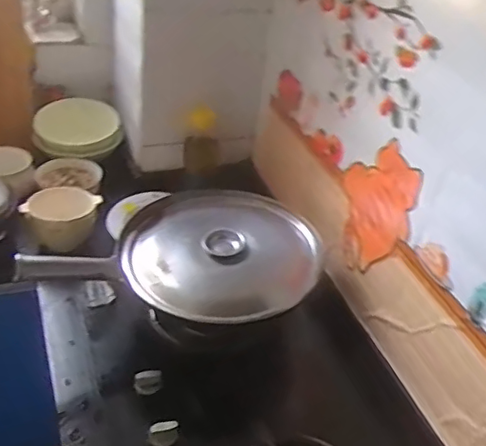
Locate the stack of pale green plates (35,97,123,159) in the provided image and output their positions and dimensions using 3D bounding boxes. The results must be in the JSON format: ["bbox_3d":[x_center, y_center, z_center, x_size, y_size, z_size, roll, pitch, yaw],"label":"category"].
[{"bbox_3d":[-0.394,-0.231,1.419,0.193,0.071,0.182,-4,38,-16],"label":"stack of pale green plates"}]

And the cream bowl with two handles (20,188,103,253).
[{"bbox_3d":[-0.363,-0.012,1.217,0.118,0.095,0.126,5,36,-4],"label":"cream bowl with two handles"}]

